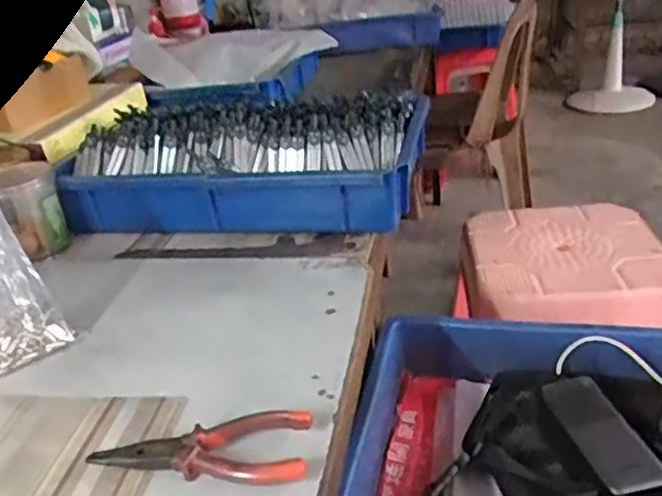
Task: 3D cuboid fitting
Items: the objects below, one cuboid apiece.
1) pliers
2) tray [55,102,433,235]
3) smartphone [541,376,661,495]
[{"bbox_3d":[-0.084,0.132,0.422,0.141,0.019,0.050,-2,28,8],"label":"pliers"},{"bbox_3d":[-0.102,-0.115,0.792,0.412,0.115,0.234,1,28,13],"label":"tray"},{"bbox_3d":[0.237,0.158,0.561,0.054,0.015,0.132,-10,28,-5],"label":"smartphone"}]

